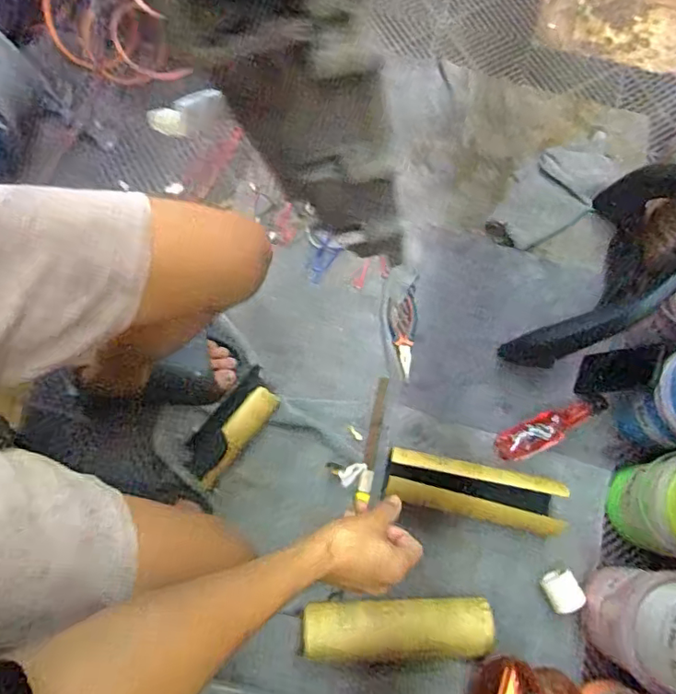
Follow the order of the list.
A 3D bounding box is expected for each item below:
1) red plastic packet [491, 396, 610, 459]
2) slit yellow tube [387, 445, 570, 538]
[{"bbox_3d":[0.360,0.135,0.927,0.199,0.040,0.056,-24,76,-7],"label":"red plastic packet"},{"bbox_3d":[0.219,0.231,0.884,0.279,0.081,0.086,13,75,3],"label":"slit yellow tube"}]

